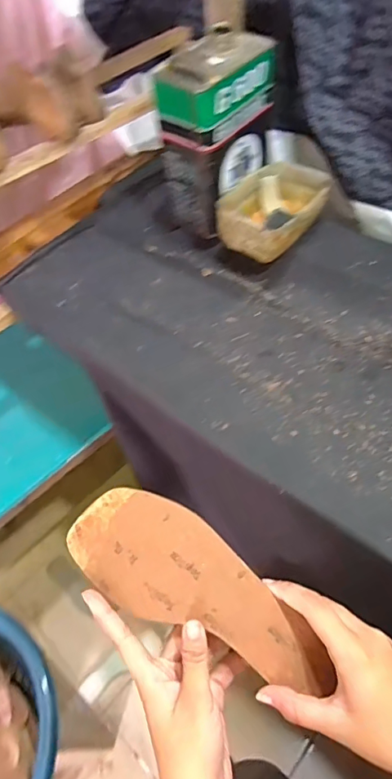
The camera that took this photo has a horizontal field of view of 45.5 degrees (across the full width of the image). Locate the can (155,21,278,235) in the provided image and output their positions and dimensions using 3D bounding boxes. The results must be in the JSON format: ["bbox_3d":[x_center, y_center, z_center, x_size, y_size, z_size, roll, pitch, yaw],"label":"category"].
[{"bbox_3d":[0.027,-0.397,0.745,0.112,0.238,0.165,32,60,25],"label":"can"}]

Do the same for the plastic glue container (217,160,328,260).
[{"bbox_3d":[0.129,-0.299,0.769,0.131,0.084,0.188,24,58,21],"label":"plastic glue container"}]

